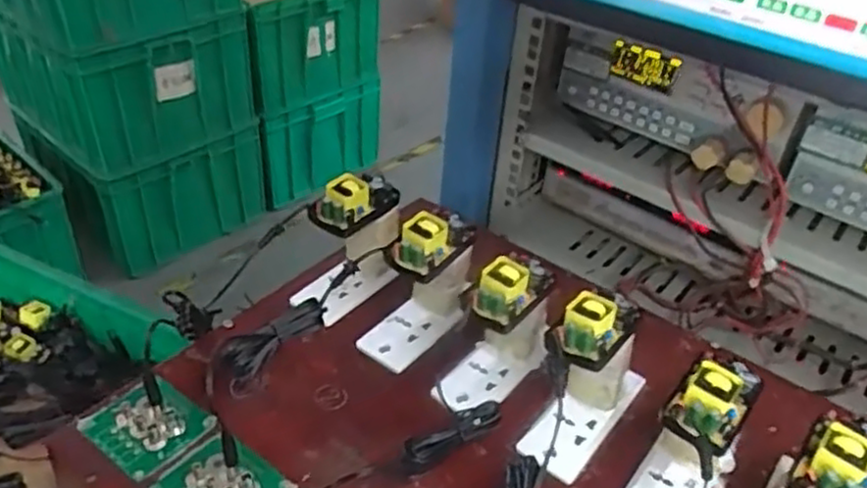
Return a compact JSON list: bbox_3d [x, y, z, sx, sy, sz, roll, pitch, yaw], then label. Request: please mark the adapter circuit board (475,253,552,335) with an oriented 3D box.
[{"bbox_3d":[0.051,0.032,0.498,0.034,0.030,0.053,31,45,31],"label":"adapter circuit board"}]

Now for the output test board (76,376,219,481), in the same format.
[{"bbox_3d":[-0.192,0.120,0.490,0.069,0.008,0.063,27,43,27],"label":"output test board"}]

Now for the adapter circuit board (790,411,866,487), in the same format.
[{"bbox_3d":[0.225,0.120,0.397,0.037,0.027,0.057,30,45,30],"label":"adapter circuit board"}]

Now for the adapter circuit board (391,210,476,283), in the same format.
[{"bbox_3d":[0.000,-0.002,0.532,0.036,0.030,0.057,27,43,27],"label":"adapter circuit board"}]

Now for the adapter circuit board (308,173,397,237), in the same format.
[{"bbox_3d":[-0.062,-0.035,0.569,0.041,0.033,0.064,22,41,22],"label":"adapter circuit board"}]

